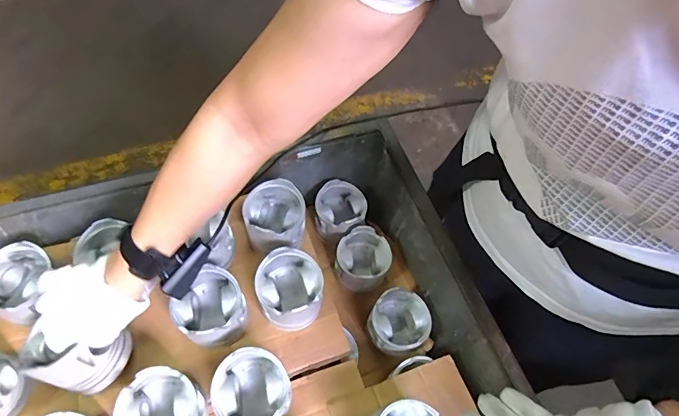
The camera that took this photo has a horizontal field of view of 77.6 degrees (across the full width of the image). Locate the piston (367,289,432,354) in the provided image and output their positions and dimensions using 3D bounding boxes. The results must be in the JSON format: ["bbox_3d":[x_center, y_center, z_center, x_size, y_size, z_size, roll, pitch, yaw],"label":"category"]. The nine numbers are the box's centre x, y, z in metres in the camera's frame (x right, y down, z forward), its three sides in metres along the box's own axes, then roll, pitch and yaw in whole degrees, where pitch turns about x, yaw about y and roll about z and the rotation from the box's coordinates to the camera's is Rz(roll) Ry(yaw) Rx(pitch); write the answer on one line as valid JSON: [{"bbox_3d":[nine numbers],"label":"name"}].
[{"bbox_3d":[0.096,0.188,0.691,0.096,0.062,0.093,-39,68,-25],"label":"piston"}]

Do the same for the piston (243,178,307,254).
[{"bbox_3d":[-0.098,0.012,0.642,0.091,0.057,0.097,0,50,-6],"label":"piston"}]

